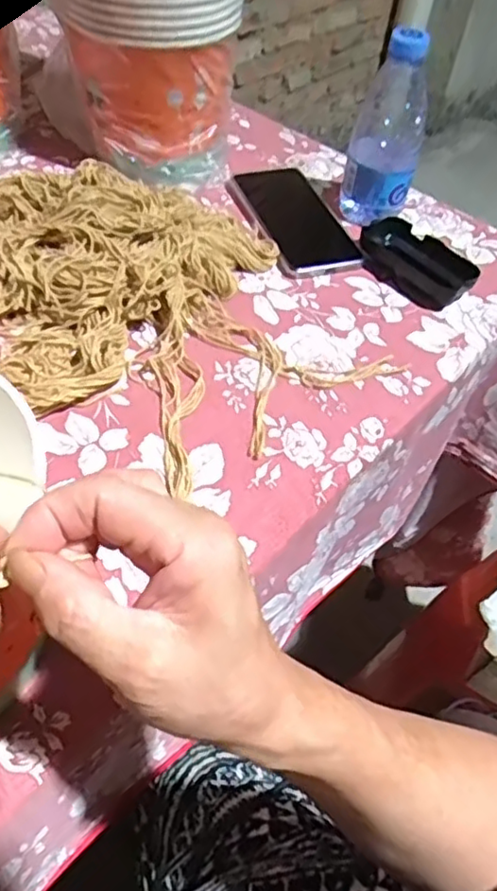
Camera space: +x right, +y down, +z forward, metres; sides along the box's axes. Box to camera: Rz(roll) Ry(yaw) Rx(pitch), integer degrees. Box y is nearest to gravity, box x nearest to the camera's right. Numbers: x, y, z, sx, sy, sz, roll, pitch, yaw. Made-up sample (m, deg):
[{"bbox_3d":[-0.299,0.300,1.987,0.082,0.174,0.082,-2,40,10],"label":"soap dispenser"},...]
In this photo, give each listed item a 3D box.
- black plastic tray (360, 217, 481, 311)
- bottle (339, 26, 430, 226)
[{"bbox_3d":[0.152,-0.167,0.578,0.065,0.026,0.110,-33,60,-29],"label":"black plastic tray"},{"bbox_3d":[0.128,-0.286,0.582,0.062,0.162,0.051,13,50,5],"label":"bottle"}]

